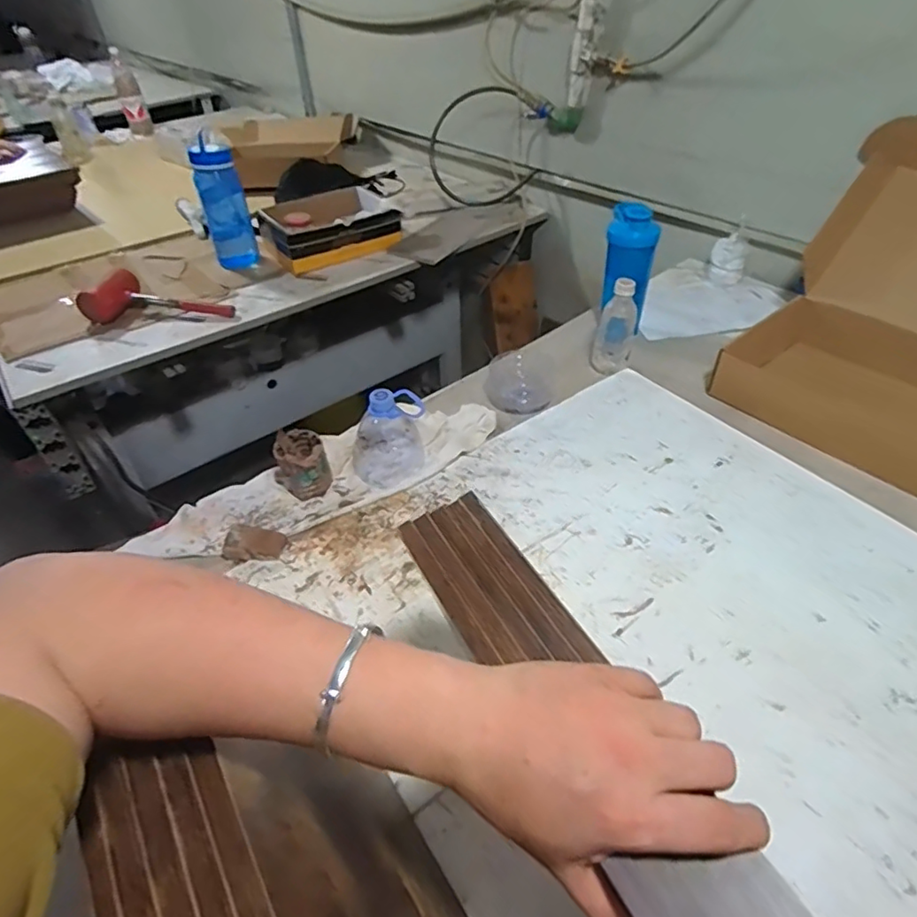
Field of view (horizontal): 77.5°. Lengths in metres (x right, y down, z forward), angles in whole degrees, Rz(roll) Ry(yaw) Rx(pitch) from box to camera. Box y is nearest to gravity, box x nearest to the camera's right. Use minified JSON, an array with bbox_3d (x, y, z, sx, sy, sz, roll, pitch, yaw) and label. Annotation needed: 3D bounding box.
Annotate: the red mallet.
[{"bbox_3d":[-0.637,-0.338,1.230,0.315,0.087,0.098,6,43,-6],"label":"red mallet"}]

